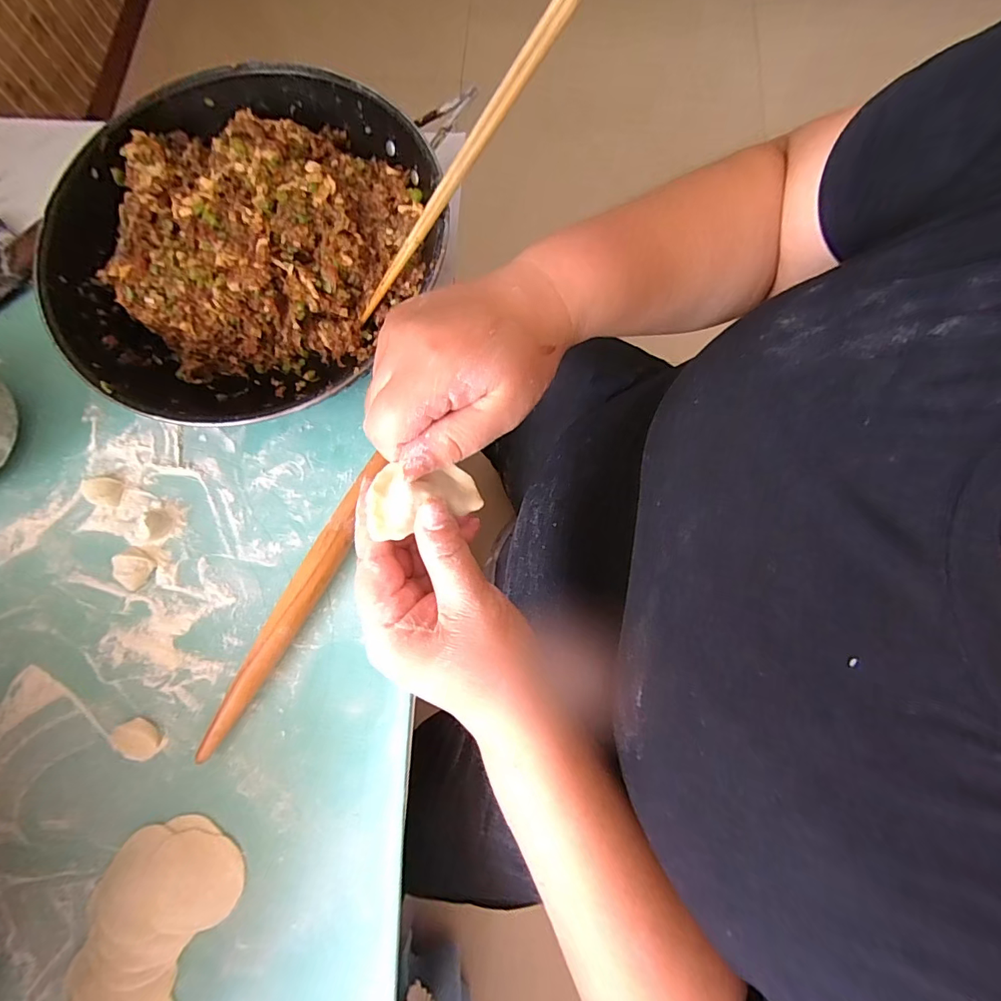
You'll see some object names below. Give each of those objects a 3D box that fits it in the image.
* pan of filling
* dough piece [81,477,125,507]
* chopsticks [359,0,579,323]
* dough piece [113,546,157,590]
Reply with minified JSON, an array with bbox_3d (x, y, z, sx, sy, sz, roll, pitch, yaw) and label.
[{"bbox_3d":[-0.206,-0.203,0.405,0.288,0.094,0.309,39,80,9],"label":"pan of filling"},{"bbox_3d":[-0.336,-0.008,0.397,0.026,0.013,0.023,9,77,2],"label":"dough piece"},{"bbox_3d":[-0.041,-0.231,0.346,0.010,0.260,0.019,-12,71,-49],"label":"chopsticks"},{"bbox_3d":[-0.299,0.054,0.382,0.026,0.013,0.030,-43,80,-9],"label":"dough piece"}]

